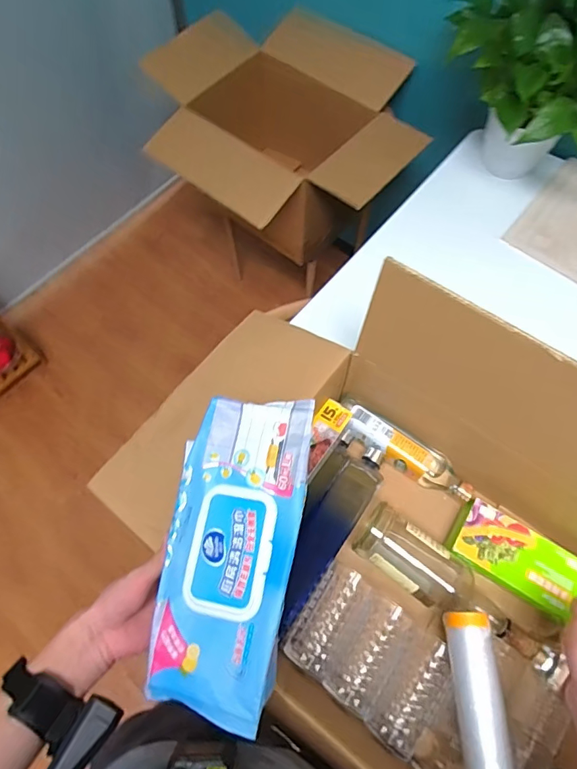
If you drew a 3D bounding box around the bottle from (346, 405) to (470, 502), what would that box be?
[{"bbox_3d":[0.191,0.112,0.733,0.214,0.049,0.048,31,68,11],"label":"bottle"}]

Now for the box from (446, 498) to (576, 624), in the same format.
[{"bbox_3d":[0.343,0.259,0.673,0.197,0.035,0.095,27,67,12],"label":"box"}]

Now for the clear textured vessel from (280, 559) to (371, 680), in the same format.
[{"bbox_3d":[0.054,0.322,0.639,0.072,0.045,0.140,33,68,12],"label":"clear textured vessel"}]

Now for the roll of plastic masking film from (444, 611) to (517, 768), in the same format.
[{"bbox_3d":[0.227,0.381,0.542,0.049,0.040,0.197,2,65,-2],"label":"roll of plastic masking film"}]

